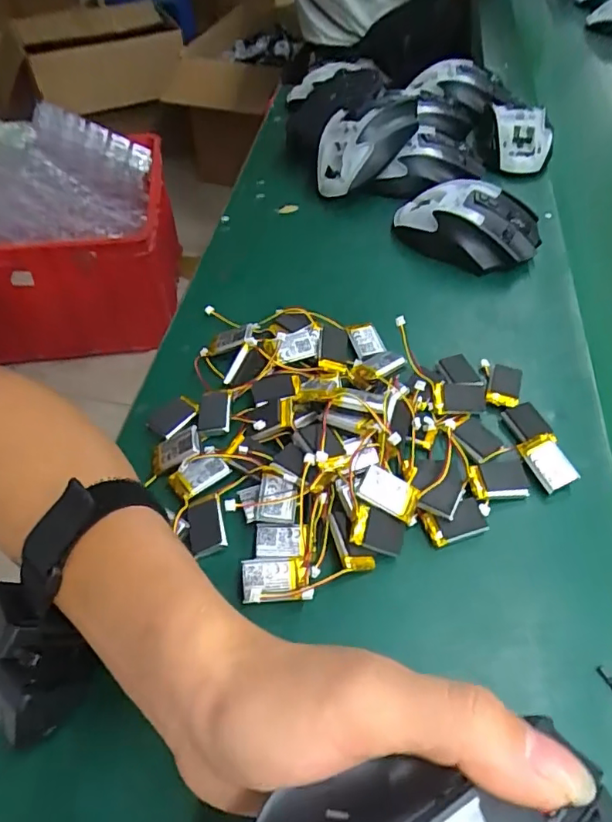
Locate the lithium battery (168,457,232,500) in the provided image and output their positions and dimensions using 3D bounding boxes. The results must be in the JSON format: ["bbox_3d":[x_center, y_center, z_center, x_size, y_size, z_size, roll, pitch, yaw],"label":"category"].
[{"bbox_3d":[-0.062,0.036,0.311,0.032,0.004,0.018,-29,56,-22],"label":"lithium battery"}]

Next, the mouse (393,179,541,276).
[{"bbox_3d":[0.129,-0.151,0.434,0.115,0.041,0.065,12,51,10],"label":"mouse"}]

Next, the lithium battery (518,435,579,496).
[{"bbox_3d":[0.139,0.029,0.310,0.023,0.006,0.031,-23,63,-1],"label":"lithium battery"}]

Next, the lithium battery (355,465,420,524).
[{"bbox_3d":[0.043,0.043,0.282,0.032,0.006,0.019,26,76,4],"label":"lithium battery"}]

